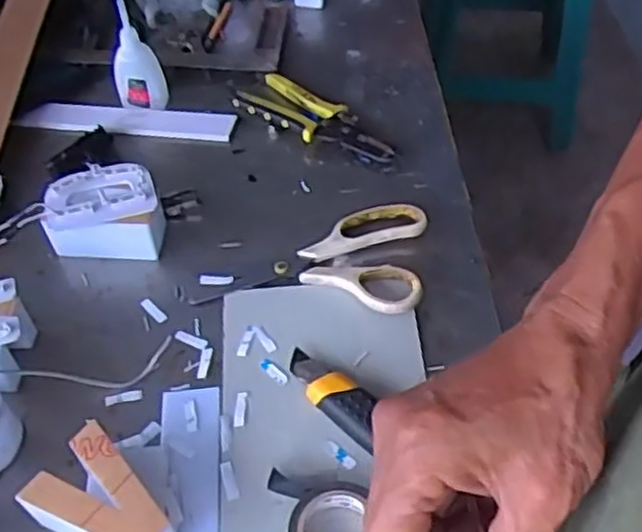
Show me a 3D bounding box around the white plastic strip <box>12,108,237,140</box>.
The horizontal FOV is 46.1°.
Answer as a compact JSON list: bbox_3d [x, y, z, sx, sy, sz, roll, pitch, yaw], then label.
[{"bbox_3d":[-0.179,-0.132,0.692,0.199,0.010,0.026,2,52,5],"label":"white plastic strip"}]

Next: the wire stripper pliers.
[{"bbox_3d":[0.000,-0.132,0.678,0.155,0.024,0.059,28,58,23],"label":"wire stripper pliers"}]

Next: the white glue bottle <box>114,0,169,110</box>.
[{"bbox_3d":[-0.168,-0.185,0.678,0.045,0.095,0.038,-16,52,-10],"label":"white glue bottle"}]

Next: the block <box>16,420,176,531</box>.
[{"bbox_3d":[-0.123,0.146,0.441,0.086,0.048,0.056,34,59,24],"label":"block"}]

